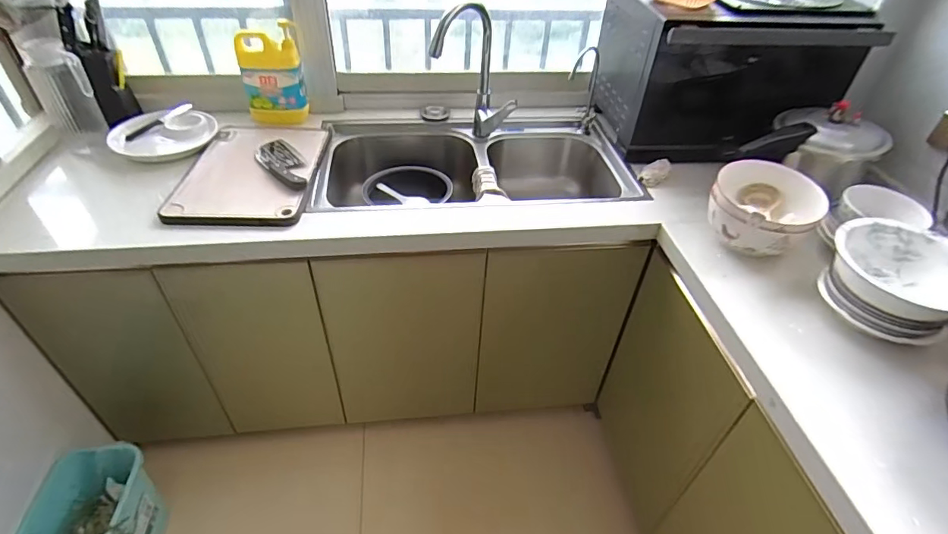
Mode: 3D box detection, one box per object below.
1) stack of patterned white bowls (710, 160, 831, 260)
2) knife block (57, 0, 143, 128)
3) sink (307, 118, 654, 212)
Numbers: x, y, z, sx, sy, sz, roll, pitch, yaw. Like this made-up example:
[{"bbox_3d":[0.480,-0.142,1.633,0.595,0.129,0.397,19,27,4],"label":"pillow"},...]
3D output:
[{"bbox_3d":[0.567,-0.121,0.988,0.193,0.115,0.170,-15,45,-20],"label":"stack of patterned white bowls"},{"bbox_3d":[-0.881,-0.476,1.169,0.086,0.258,0.104,-19,25,-23],"label":"knife block"},{"bbox_3d":[-0.004,-0.256,1.349,0.774,0.176,0.476,-3,43,-8],"label":"sink"}]

